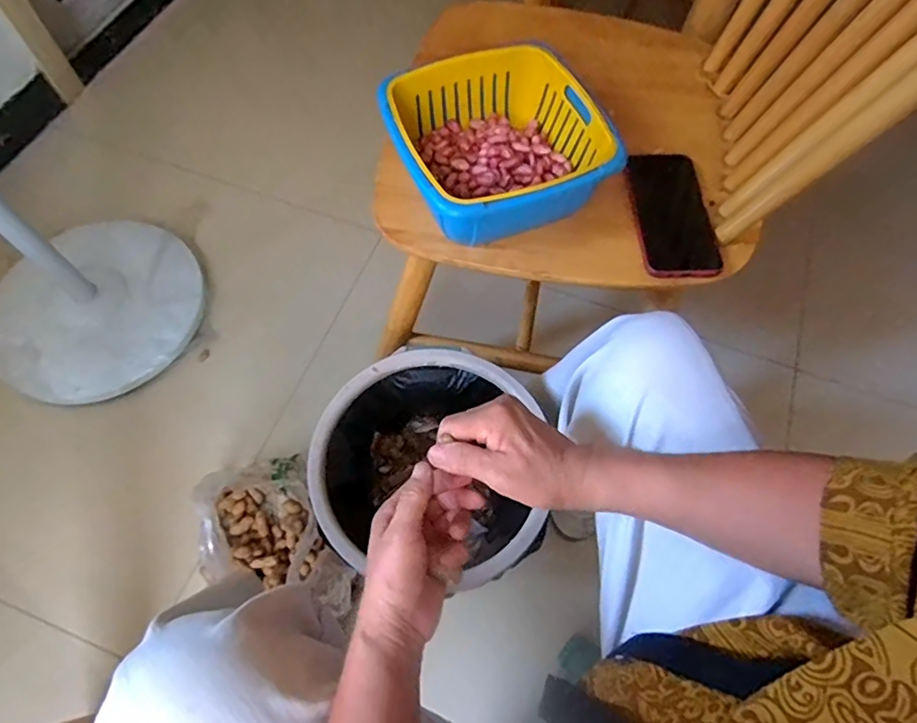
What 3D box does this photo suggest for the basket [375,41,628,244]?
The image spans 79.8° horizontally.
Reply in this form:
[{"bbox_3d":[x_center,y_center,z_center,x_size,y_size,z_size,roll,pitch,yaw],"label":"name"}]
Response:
[{"bbox_3d":[0.036,-0.219,0.556,0.198,0.070,0.199,-18,66,-11],"label":"basket"}]

